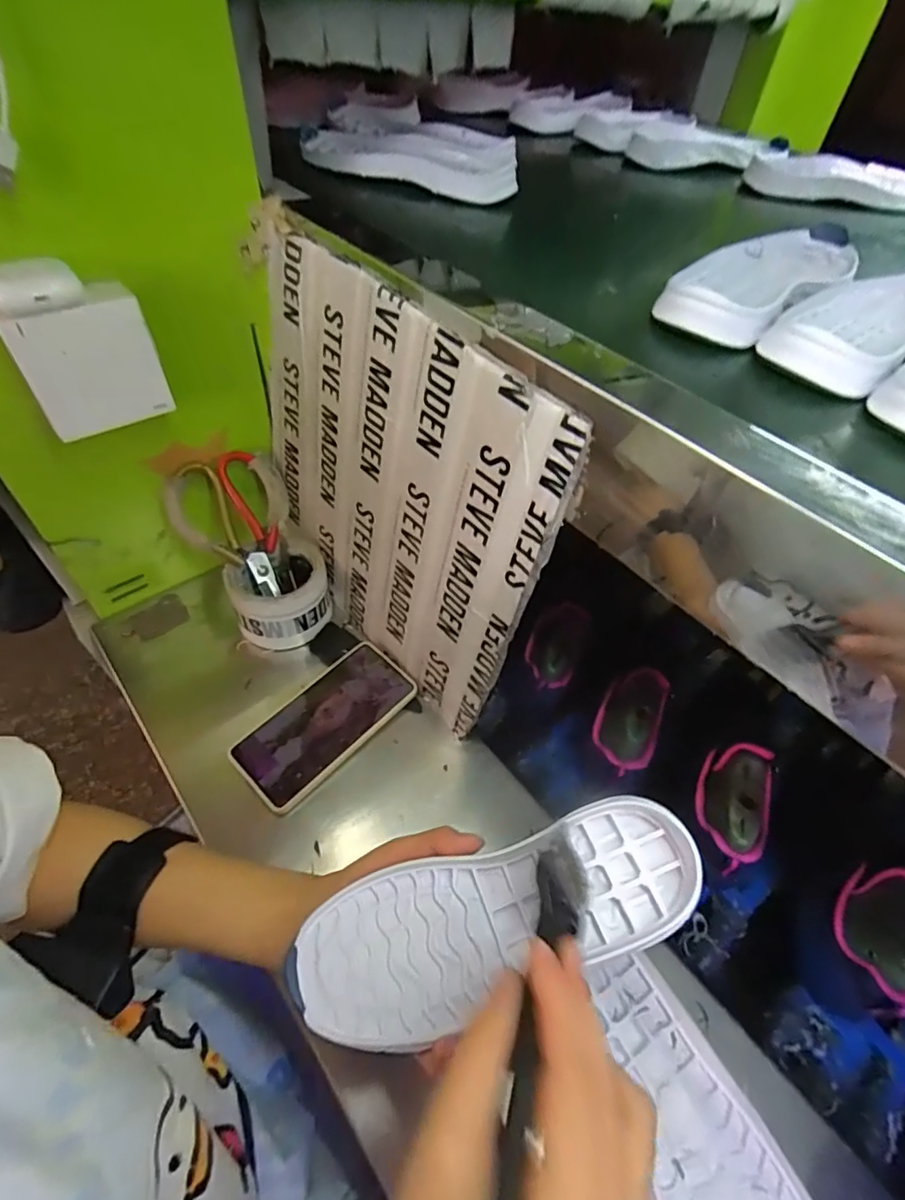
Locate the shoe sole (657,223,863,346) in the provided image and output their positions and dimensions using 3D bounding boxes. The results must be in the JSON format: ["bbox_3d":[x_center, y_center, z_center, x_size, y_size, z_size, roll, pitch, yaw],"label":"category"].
[{"bbox_3d":[0.233,-0.236,0.397,0.082,0.026,0.232,32,52,24],"label":"shoe sole"}]

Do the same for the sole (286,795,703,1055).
[{"bbox_3d":[0.024,0.173,0.294,0.217,0.024,0.073,-20,50,-2],"label":"sole"}]

